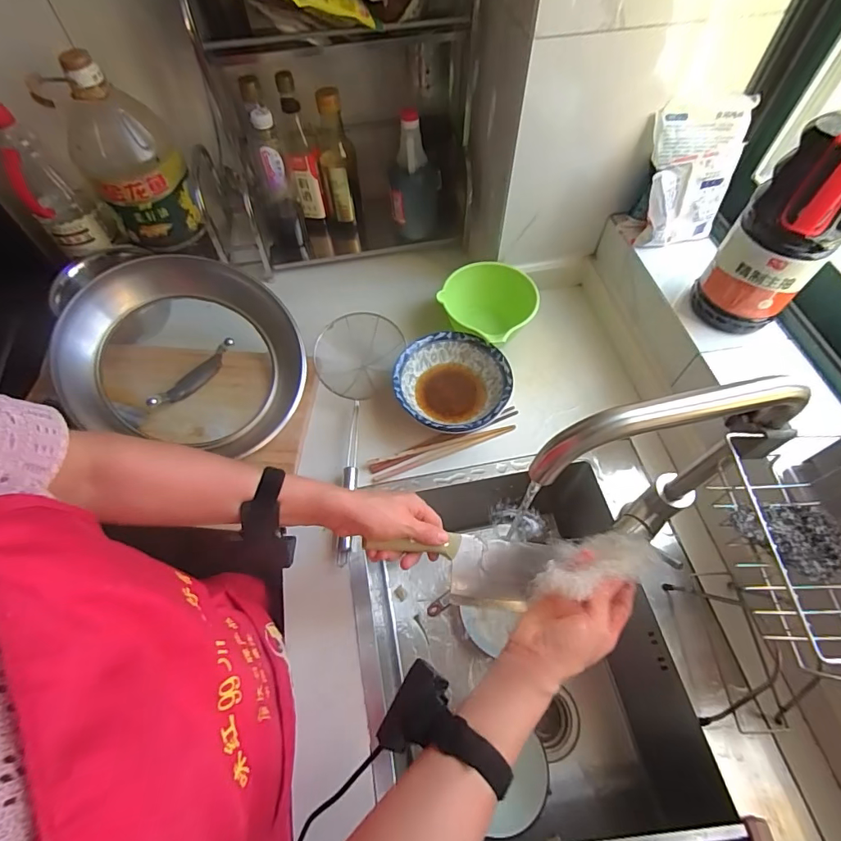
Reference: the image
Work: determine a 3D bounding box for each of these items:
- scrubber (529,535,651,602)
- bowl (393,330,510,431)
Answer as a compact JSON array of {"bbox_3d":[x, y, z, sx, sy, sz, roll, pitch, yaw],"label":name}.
[{"bbox_3d":[0.168,0.146,0.471,0.124,0.061,0.059,-14,60,-8],"label":"scrubber"},{"bbox_3d":[0.049,-0.050,0.728,0.173,0.068,0.171,0,59,0],"label":"bowl"}]

